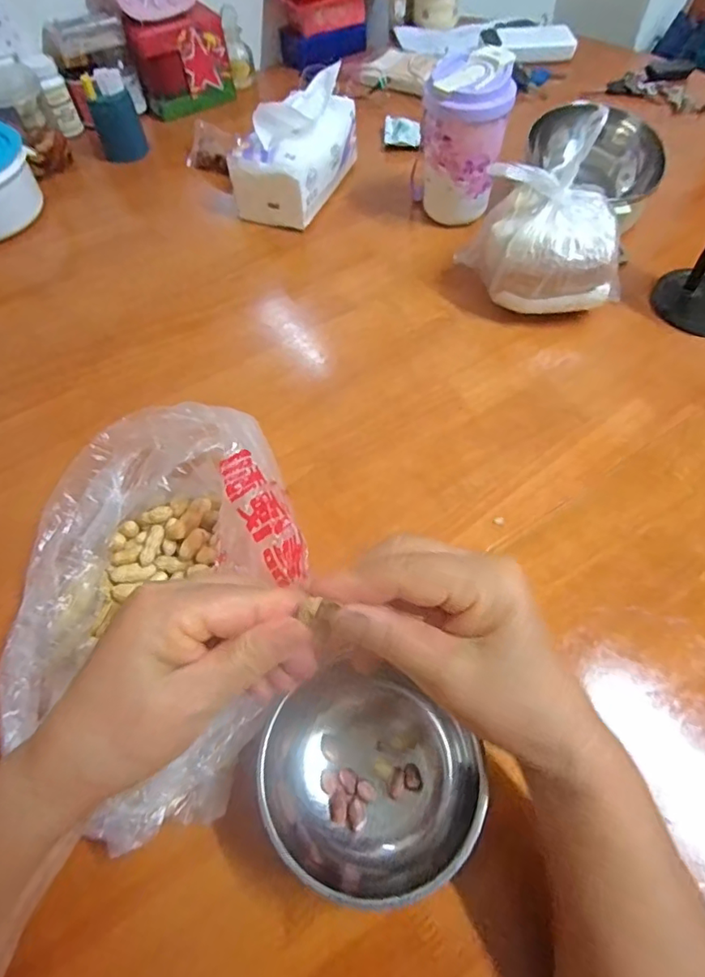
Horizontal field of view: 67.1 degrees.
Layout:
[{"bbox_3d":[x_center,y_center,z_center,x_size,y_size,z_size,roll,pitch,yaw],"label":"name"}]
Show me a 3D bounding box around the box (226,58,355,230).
[{"bbox_3d":[-0.066,-0.394,0.615,0.095,0.098,0.155,18,61,13],"label":"box"}]

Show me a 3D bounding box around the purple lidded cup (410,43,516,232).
[{"bbox_3d":[0.114,-0.359,0.566,0.092,0.147,0.081,5,58,6],"label":"purple lidded cup"}]

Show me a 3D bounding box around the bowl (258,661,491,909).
[{"bbox_3d":[0.007,0.162,0.295,0.111,0.054,0.106,-1,58,2],"label":"bowl"}]

